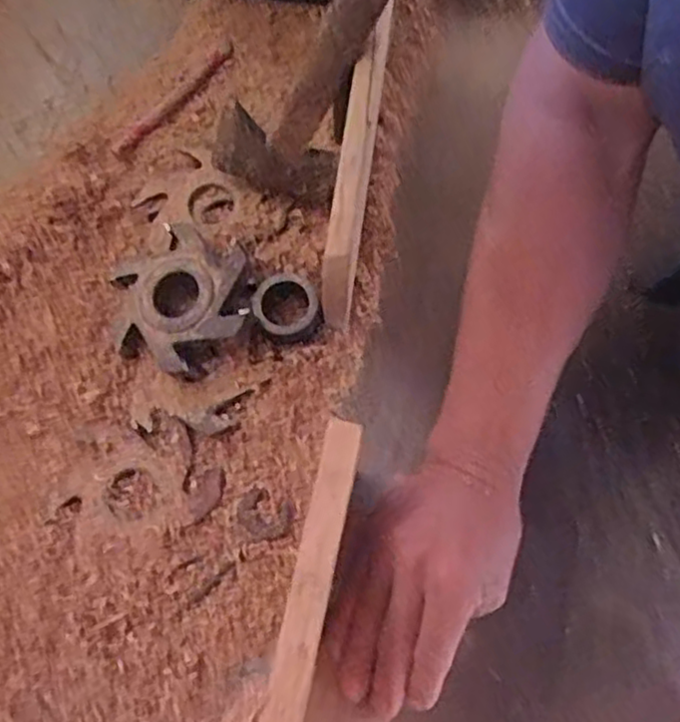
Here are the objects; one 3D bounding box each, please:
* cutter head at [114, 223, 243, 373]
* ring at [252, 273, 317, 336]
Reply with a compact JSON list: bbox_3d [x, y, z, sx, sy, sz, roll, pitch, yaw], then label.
[{"bbox_3d":[-0.114,-0.046,0.522,0.101,0.034,0.092,0,72,-1],"label":"cutter head"},{"bbox_3d":[-0.039,-0.041,0.524,0.044,0.019,0.051,10,72,2],"label":"ring"}]

